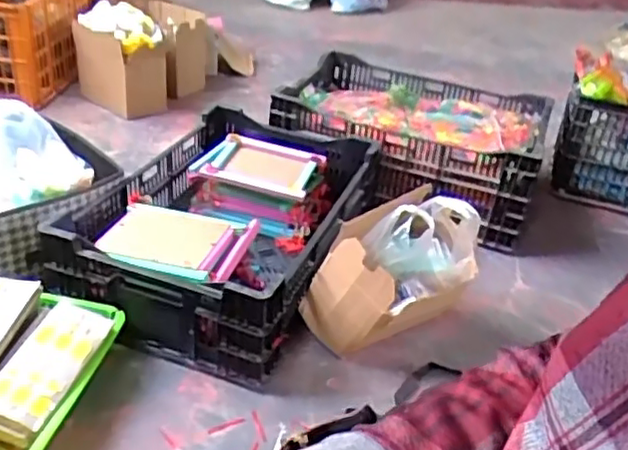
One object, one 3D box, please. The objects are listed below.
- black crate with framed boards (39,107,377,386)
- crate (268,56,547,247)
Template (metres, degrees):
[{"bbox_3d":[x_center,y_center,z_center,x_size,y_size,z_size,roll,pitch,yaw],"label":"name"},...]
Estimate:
[{"bbox_3d":[-0.159,-0.010,1.274,0.421,0.167,0.605,15,33,13],"label":"black crate with framed boards"},{"bbox_3d":[0.242,-0.200,1.620,0.613,0.213,0.453,21,35,21],"label":"crate"}]

